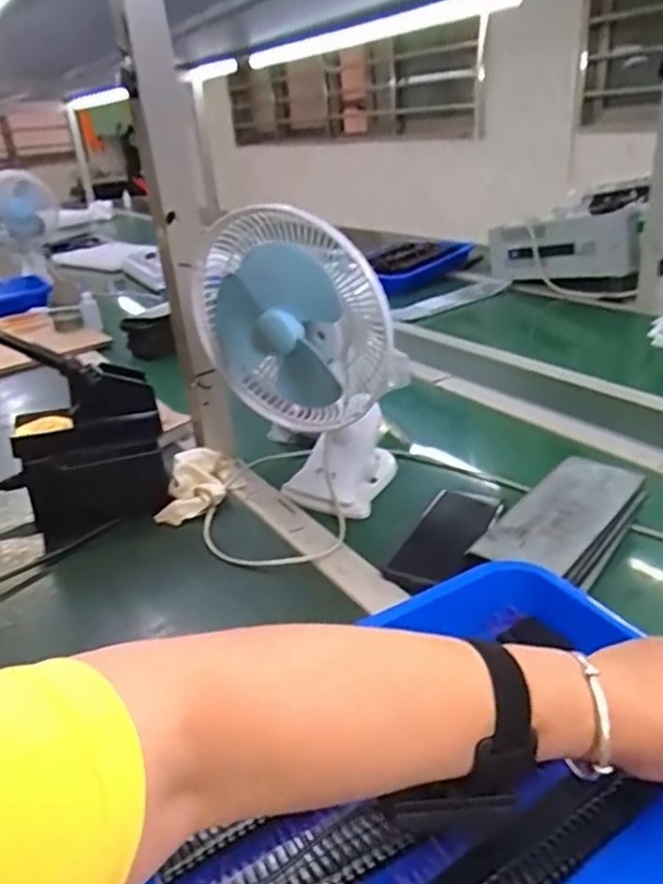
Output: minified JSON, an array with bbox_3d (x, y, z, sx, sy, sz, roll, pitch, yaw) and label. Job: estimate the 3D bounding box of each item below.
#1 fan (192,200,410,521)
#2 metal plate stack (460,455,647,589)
[{"bbox_3d":[-0.021,-0.094,0.680,0.203,0.314,0.162,28,48,30],"label":"fan"},{"bbox_3d":[0.219,0.079,0.619,0.092,0.041,0.192,18,34,37],"label":"metal plate stack"}]

